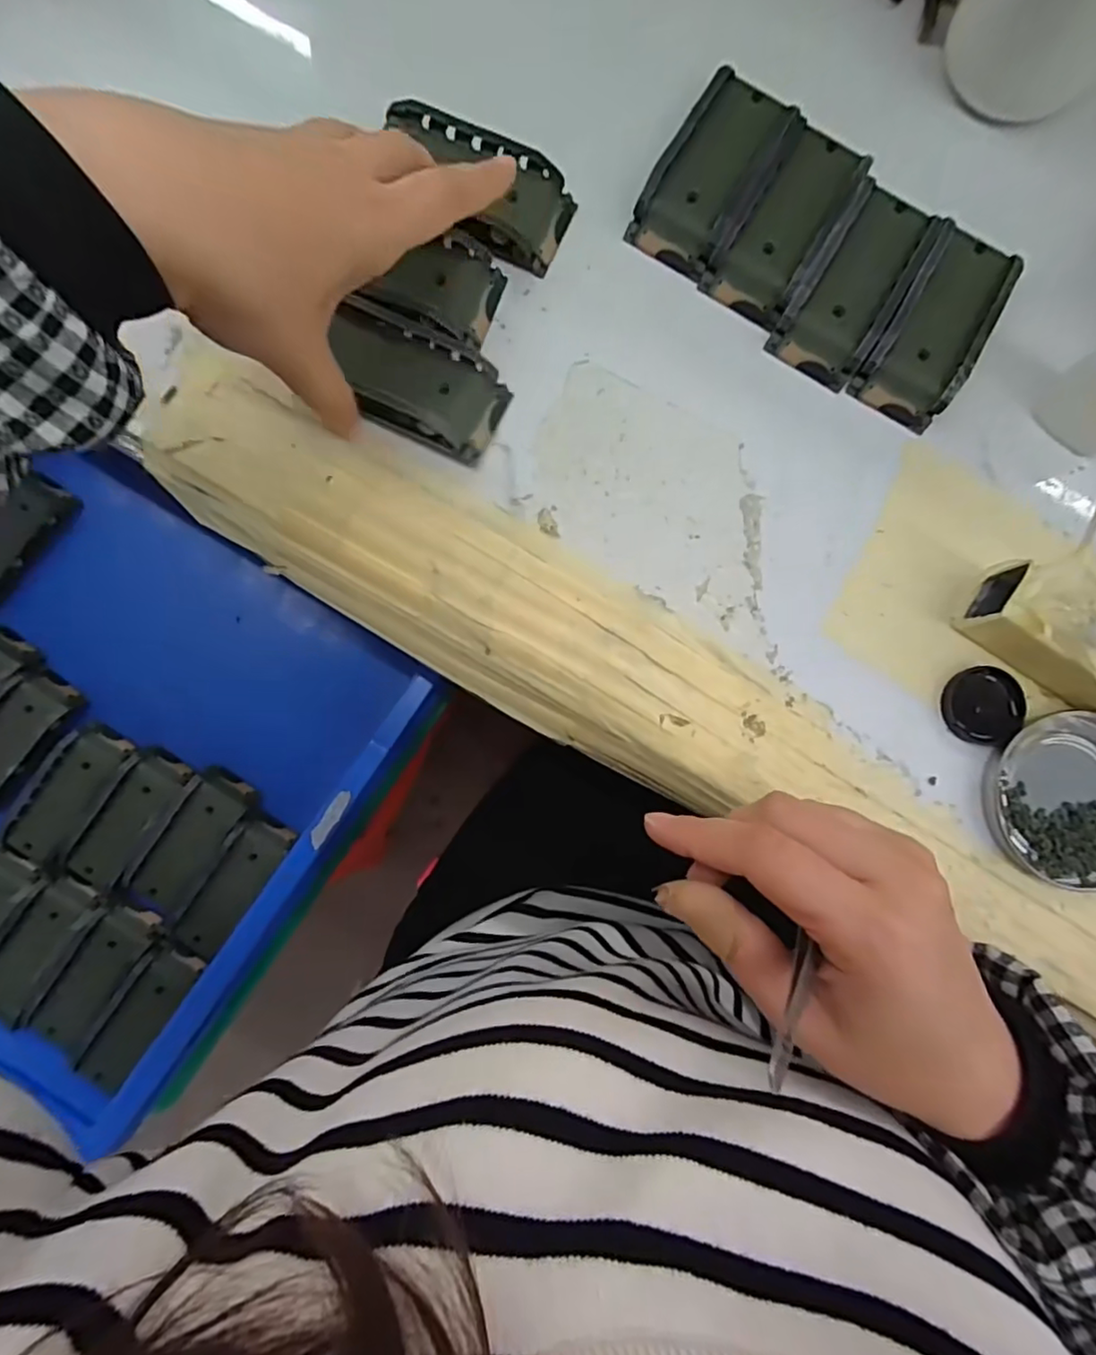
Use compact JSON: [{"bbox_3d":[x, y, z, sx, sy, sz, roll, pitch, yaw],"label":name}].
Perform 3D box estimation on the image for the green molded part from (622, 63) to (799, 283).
[{"bbox_3d":[0.080,-0.247,0.293,0.044,0.018,0.095,31,84,0],"label":"green molded part"}]

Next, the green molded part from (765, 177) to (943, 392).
[{"bbox_3d":[0.148,-0.190,0.290,0.042,0.017,0.092,31,84,0],"label":"green molded part"}]

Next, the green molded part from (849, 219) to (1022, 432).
[{"bbox_3d":[0.188,-0.170,0.290,0.042,0.017,0.094,30,84,0],"label":"green molded part"}]

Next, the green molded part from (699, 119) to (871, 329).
[{"bbox_3d":[0.116,-0.221,0.292,0.041,0.019,0.093,32,84,0],"label":"green molded part"}]

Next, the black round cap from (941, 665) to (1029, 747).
[{"bbox_3d":[0.202,0.013,0.282,0.034,0.005,0.035,0,85,-3],"label":"black round cap"}]

